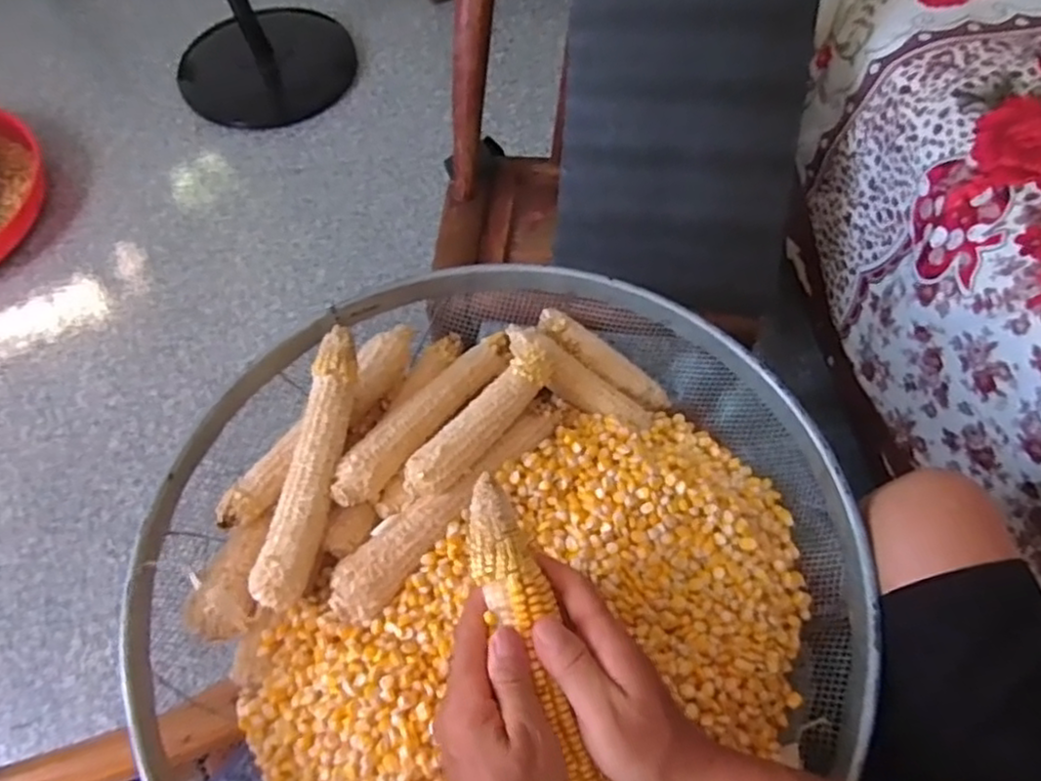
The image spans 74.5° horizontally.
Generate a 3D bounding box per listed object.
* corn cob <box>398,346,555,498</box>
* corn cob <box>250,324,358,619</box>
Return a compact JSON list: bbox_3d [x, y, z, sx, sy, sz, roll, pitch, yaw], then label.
[{"bbox_3d":[-0.029,0.027,0.535,0.032,0.038,0.151,36,68,18],"label":"corn cob"},{"bbox_3d":[-0.154,0.055,0.510,0.037,0.028,0.203,9,76,5],"label":"corn cob"}]

